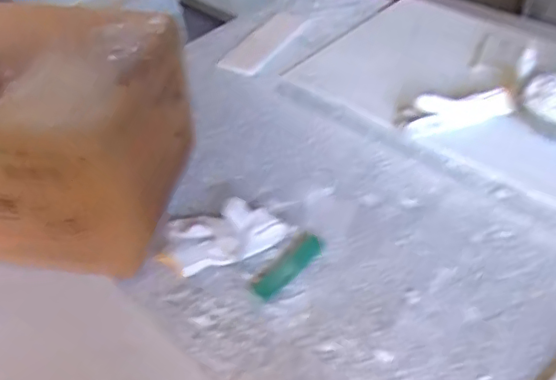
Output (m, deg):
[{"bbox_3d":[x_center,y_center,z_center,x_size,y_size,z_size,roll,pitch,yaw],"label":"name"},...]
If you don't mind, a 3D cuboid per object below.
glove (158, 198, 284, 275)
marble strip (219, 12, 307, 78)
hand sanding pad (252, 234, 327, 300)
[{"bbox_3d":[-0.075,0.056,0.739,0.167,0.045,0.083,-13,43,-8],"label":"glove"},{"bbox_3d":[-0.025,-0.304,1.142,0.093,0.008,0.267,18,47,23],"label":"marble strip"},{"bbox_3d":[0.014,0.093,0.706,0.034,0.005,0.113,29,53,32],"label":"hand sanding pad"}]

